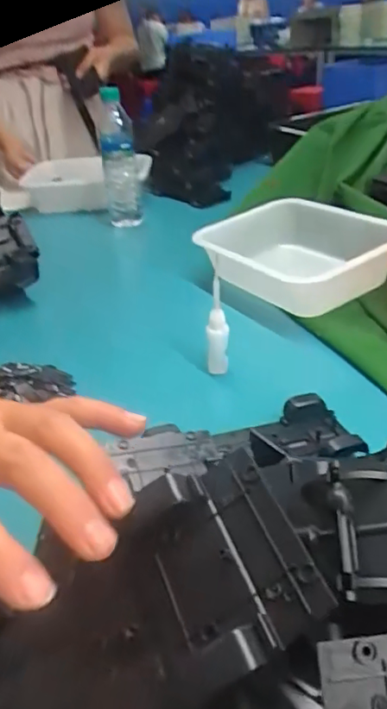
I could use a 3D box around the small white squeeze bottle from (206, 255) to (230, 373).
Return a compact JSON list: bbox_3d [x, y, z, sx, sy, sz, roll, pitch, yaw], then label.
[{"bbox_3d":[0.024,-0.036,0.561,0.022,0.117,0.019,1,11,11],"label":"small white squeeze bottle"}]

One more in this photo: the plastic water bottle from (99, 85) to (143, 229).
[{"bbox_3d":[-0.126,-0.326,0.950,0.056,0.214,0.061,-11,32,-8],"label":"plastic water bottle"}]

